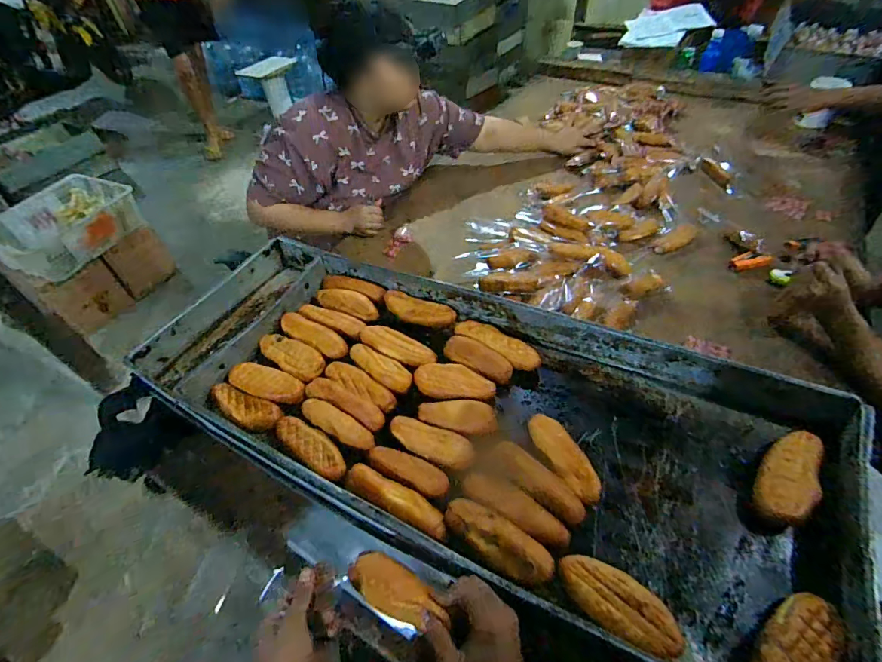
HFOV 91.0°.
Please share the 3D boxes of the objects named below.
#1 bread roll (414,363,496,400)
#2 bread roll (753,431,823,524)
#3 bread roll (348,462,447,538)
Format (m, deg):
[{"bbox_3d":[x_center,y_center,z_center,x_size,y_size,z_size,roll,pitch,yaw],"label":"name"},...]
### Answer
[{"bbox_3d":[0.019,0.077,0.645,0.121,0.028,0.045,7,50,9],"label":"bread roll"},{"bbox_3d":[0.401,0.165,0.498,0.050,0.031,0.114,34,58,28],"label":"bread roll"},{"bbox_3d":[-0.057,0.200,0.518,0.139,0.028,0.034,23,54,22],"label":"bread roll"}]

